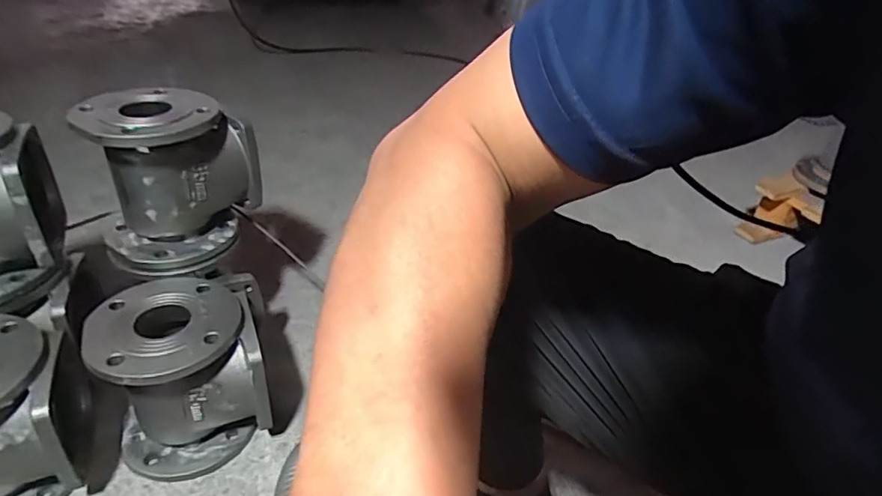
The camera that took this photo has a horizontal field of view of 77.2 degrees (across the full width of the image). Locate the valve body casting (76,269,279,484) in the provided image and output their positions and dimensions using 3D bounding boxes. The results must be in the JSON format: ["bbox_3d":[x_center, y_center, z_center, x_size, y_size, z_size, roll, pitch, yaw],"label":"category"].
[{"bbox_3d":[-0.337,0.160,0.751,0.202,0.209,0.193,-11,36,-22],"label":"valve body casting"}]

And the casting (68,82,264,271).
[{"bbox_3d":[-0.364,-0.094,0.757,0.146,0.221,0.179,21,37,23],"label":"casting"}]

